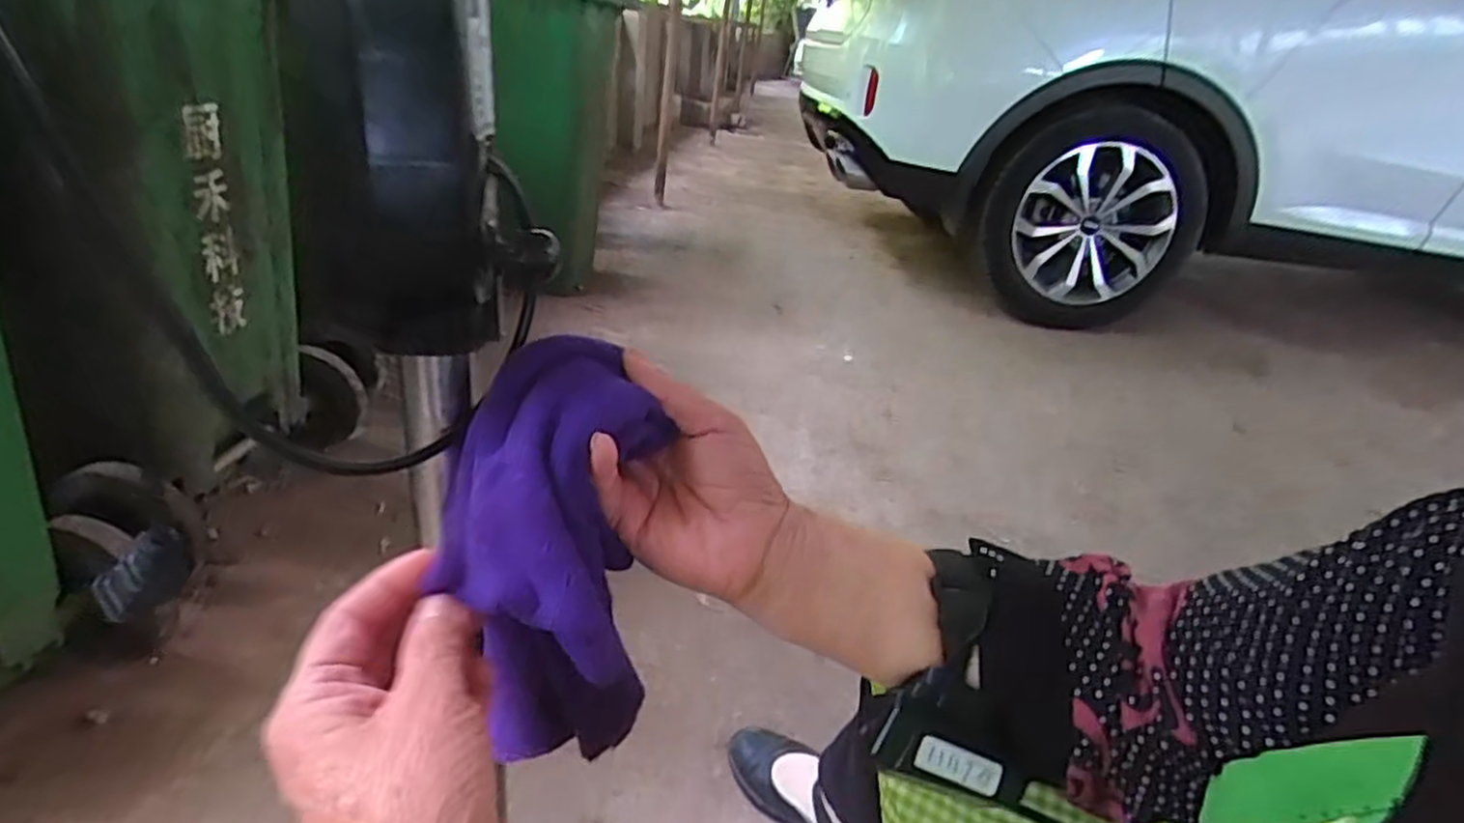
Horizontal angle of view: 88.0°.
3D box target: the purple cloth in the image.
[{"bbox_3d":[-0.075,0.065,0.323,0.089,0.181,0.069,-2,10,-19],"label":"purple cloth"}]

